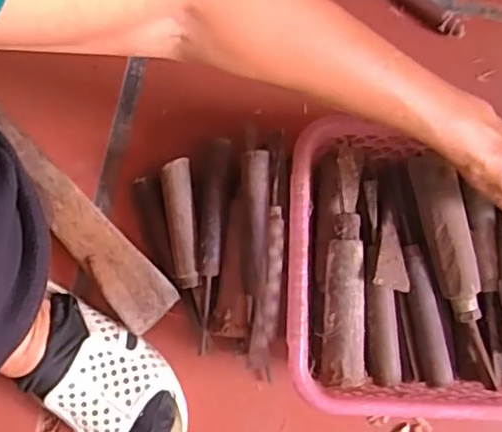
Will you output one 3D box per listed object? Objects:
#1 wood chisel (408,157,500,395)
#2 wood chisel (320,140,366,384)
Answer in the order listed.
[{"bbox_3d":[0.166,0.039,0.482,0.036,0.030,0.181,-15,80,-3],"label":"wood chisel"},{"bbox_3d":[0.078,0.038,0.490,0.032,0.024,0.193,3,80,1],"label":"wood chisel"}]

